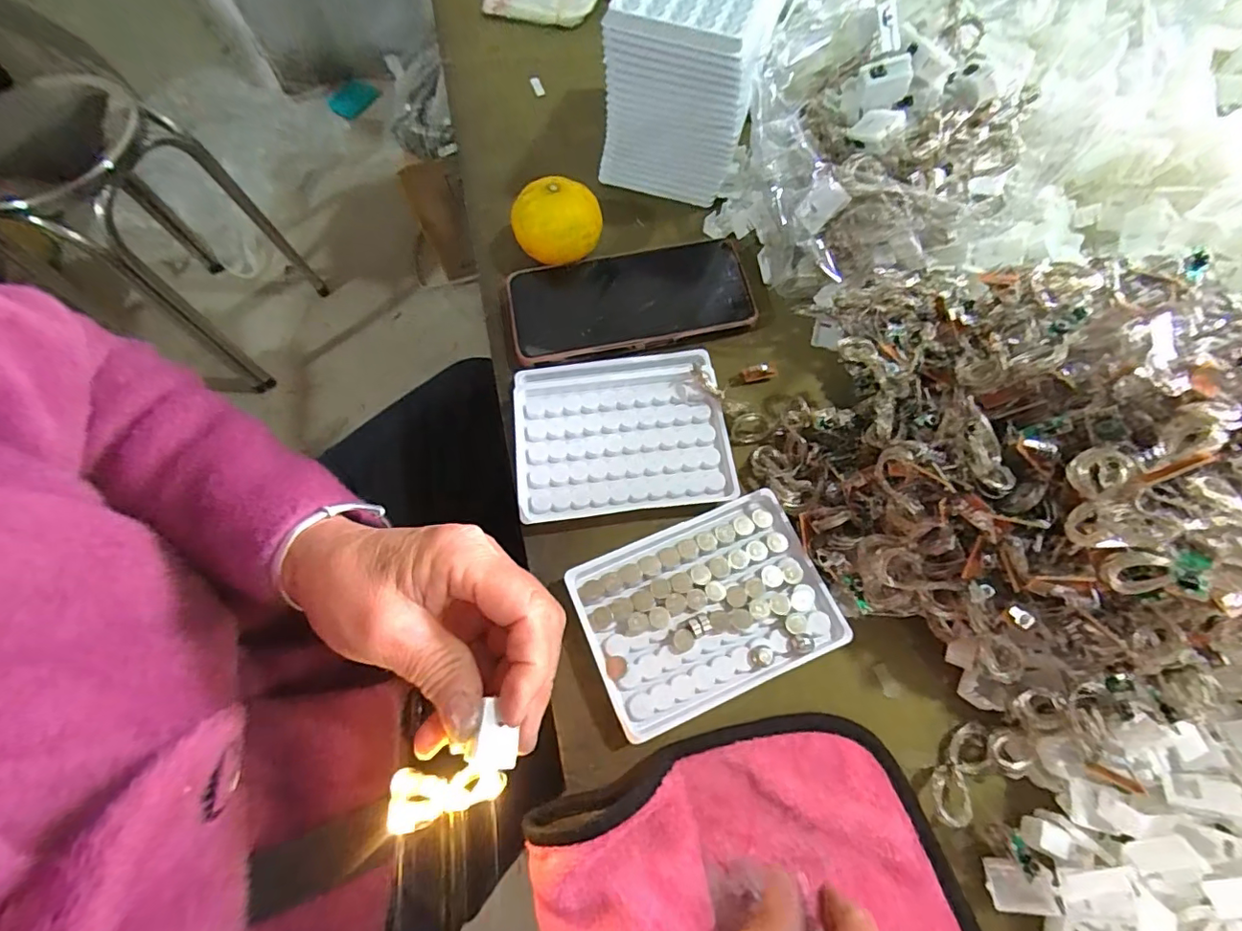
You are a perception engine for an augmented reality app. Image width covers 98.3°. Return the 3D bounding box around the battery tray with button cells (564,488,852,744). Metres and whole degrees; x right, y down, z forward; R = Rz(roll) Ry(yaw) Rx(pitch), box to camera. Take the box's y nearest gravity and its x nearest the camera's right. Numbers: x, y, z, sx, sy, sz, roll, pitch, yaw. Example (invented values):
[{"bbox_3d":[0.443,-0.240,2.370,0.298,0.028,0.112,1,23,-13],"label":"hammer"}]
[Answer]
[{"bbox_3d":[0.046,0.077,0.293,0.129,0.008,0.093,-22,70,-6],"label":"battery tray with button cells"}]

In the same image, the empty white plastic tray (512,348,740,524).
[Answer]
[{"bbox_3d":[-0.001,-0.020,0.346,0.131,0.017,0.109,-8,69,-1],"label":"empty white plastic tray"}]

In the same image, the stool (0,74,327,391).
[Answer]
[{"bbox_3d":[-0.918,-0.458,1.045,0.346,0.493,0.348,17,71,8],"label":"stool"}]

